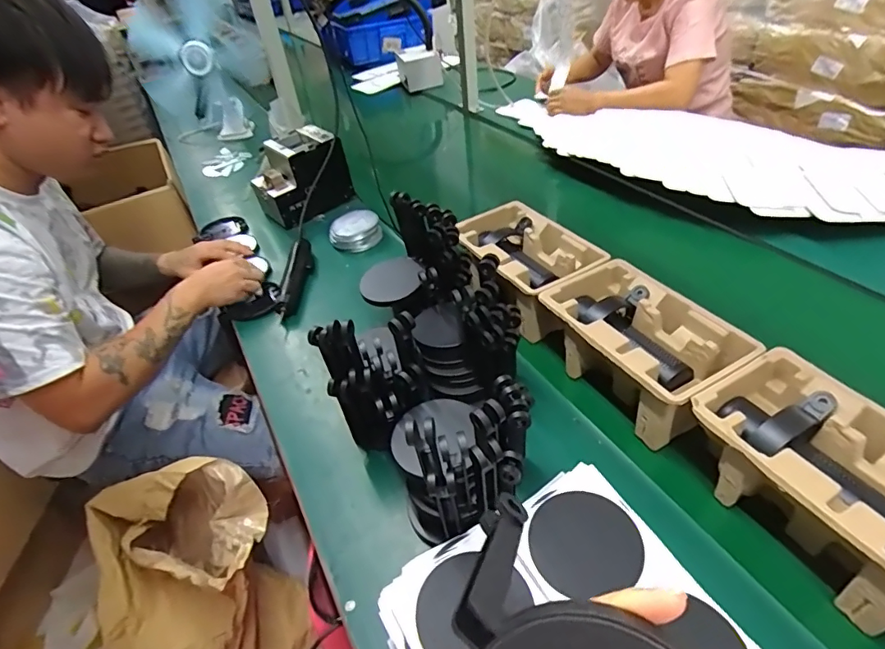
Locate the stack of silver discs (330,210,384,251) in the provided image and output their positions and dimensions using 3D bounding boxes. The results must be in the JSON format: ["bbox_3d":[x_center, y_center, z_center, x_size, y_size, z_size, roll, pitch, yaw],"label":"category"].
[{"bbox_3d":[-0.175,-0.191,1.004,0.102,0.048,0.100,7,44,11],"label":"stack of silver discs"}]

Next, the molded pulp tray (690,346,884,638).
[{"bbox_3d":[0.362,0.144,0.466,0.147,0.099,0.225,-23,46,-20],"label":"molded pulp tray"}]

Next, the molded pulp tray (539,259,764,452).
[{"bbox_3d":[0.243,0.027,0.621,0.150,0.101,0.225,-26,47,-23],"label":"molded pulp tray"}]

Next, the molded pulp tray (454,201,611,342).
[{"bbox_3d":[0.122,-0.095,0.778,0.161,0.094,0.232,-27,48,-23],"label":"molded pulp tray"}]

